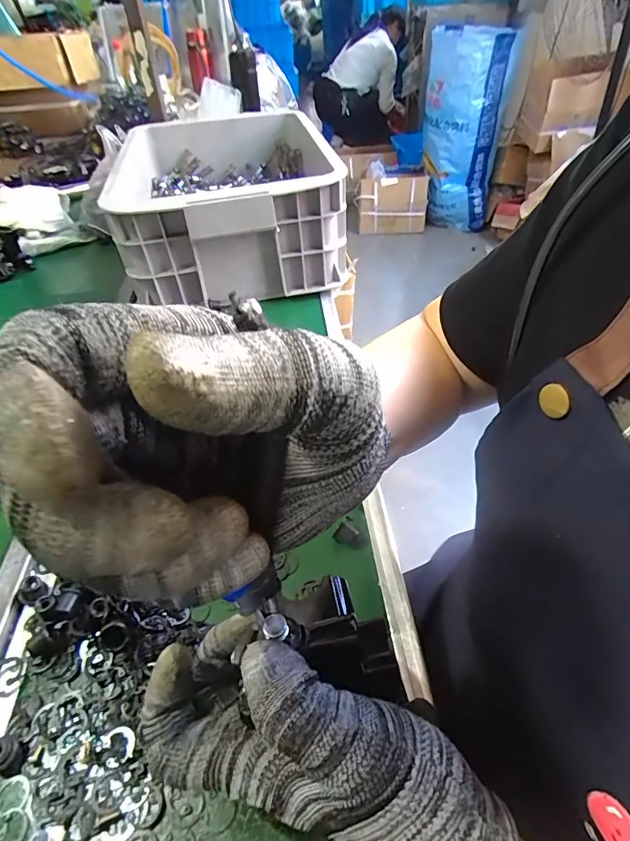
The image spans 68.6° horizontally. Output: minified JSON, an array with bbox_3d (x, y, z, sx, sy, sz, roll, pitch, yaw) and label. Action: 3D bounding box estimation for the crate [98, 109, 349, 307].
[{"bbox_3d":[-0.118,-0.314,0.675,0.300,0.150,0.354,-8,45,-6],"label":"crate"}]

